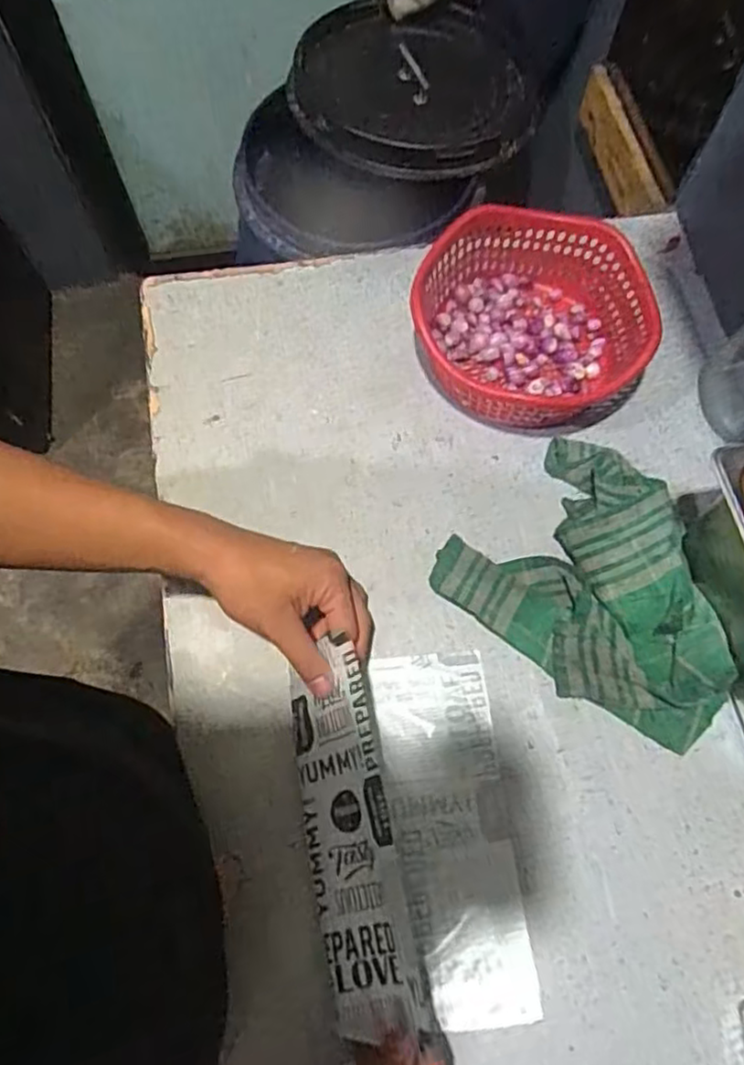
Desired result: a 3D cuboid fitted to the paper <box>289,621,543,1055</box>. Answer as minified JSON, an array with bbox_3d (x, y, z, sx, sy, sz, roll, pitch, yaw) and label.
[{"bbox_3d":[0.028,0.215,0.482,0.156,0.086,0.258,-6,68,-3],"label":"paper"}]

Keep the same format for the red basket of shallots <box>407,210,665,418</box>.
[{"bbox_3d":[0.167,-0.210,0.656,0.201,0.083,0.217,0,68,-1],"label":"red basket of shallots"}]

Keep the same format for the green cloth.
[{"bbox_3d":[0.208,0.040,0.575,0.245,0.046,0.204,37,72,13],"label":"green cloth"}]

